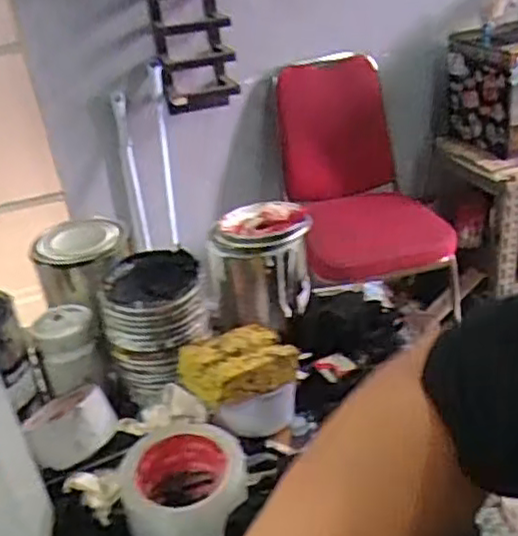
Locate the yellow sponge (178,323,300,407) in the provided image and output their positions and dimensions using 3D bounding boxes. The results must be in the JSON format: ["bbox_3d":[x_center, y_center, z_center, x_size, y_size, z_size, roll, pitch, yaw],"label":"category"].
[{"bbox_3d":[-0.019,0.092,0.651,0.103,0.035,0.077,-20,31,-23],"label":"yellow sponge"}]

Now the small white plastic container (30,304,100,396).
[{"bbox_3d":[-0.197,0.082,0.710,0.059,0.065,0.065,-9,28,-3],"label":"small white plastic container"}]

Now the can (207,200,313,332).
[{"bbox_3d":[-0.004,-0.007,0.788,0.119,0.138,0.105,-8,28,-1],"label":"can"}]

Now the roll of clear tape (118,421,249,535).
[{"bbox_3d":[-0.059,0.186,0.579,0.106,0.065,0.103,-15,29,-14],"label":"roll of clear tape"}]

